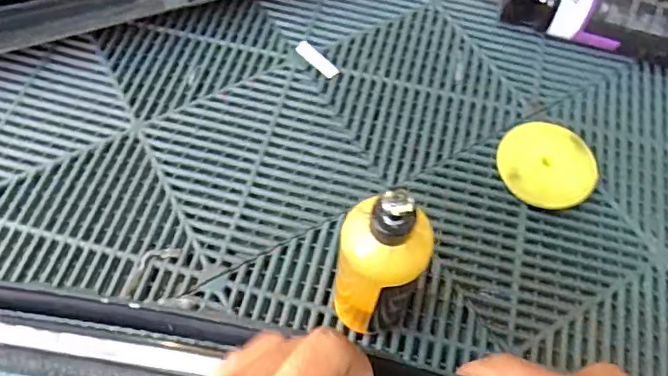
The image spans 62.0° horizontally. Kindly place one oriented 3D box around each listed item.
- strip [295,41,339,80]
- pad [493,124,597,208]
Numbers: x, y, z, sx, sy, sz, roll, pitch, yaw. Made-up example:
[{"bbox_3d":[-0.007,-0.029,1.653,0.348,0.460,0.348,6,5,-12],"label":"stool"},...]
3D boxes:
[{"bbox_3d":[-0.021,-0.152,0.657,0.020,0.004,0.064,-37,70,-19],"label":"strip"},{"bbox_3d":[0.218,-0.021,0.582,0.095,0.029,0.102,-29,67,-16],"label":"pad"}]

